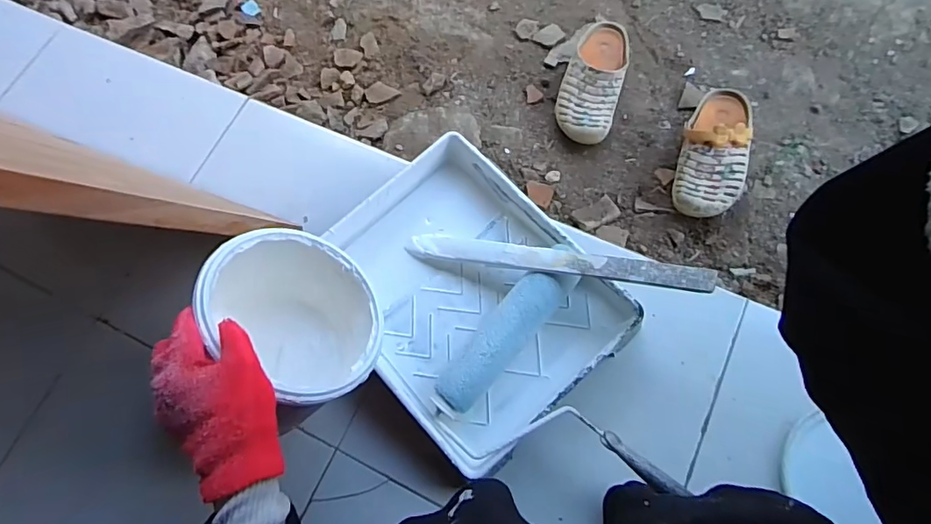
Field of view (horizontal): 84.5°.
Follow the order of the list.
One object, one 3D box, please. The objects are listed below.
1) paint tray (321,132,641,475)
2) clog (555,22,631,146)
[{"bbox_3d":[0.000,0.041,0.652,0.282,0.066,0.357,-42,75,-7],"label":"paint tray"},{"bbox_3d":[0.220,-0.314,0.887,0.100,0.068,0.241,15,76,10],"label":"clog"}]

